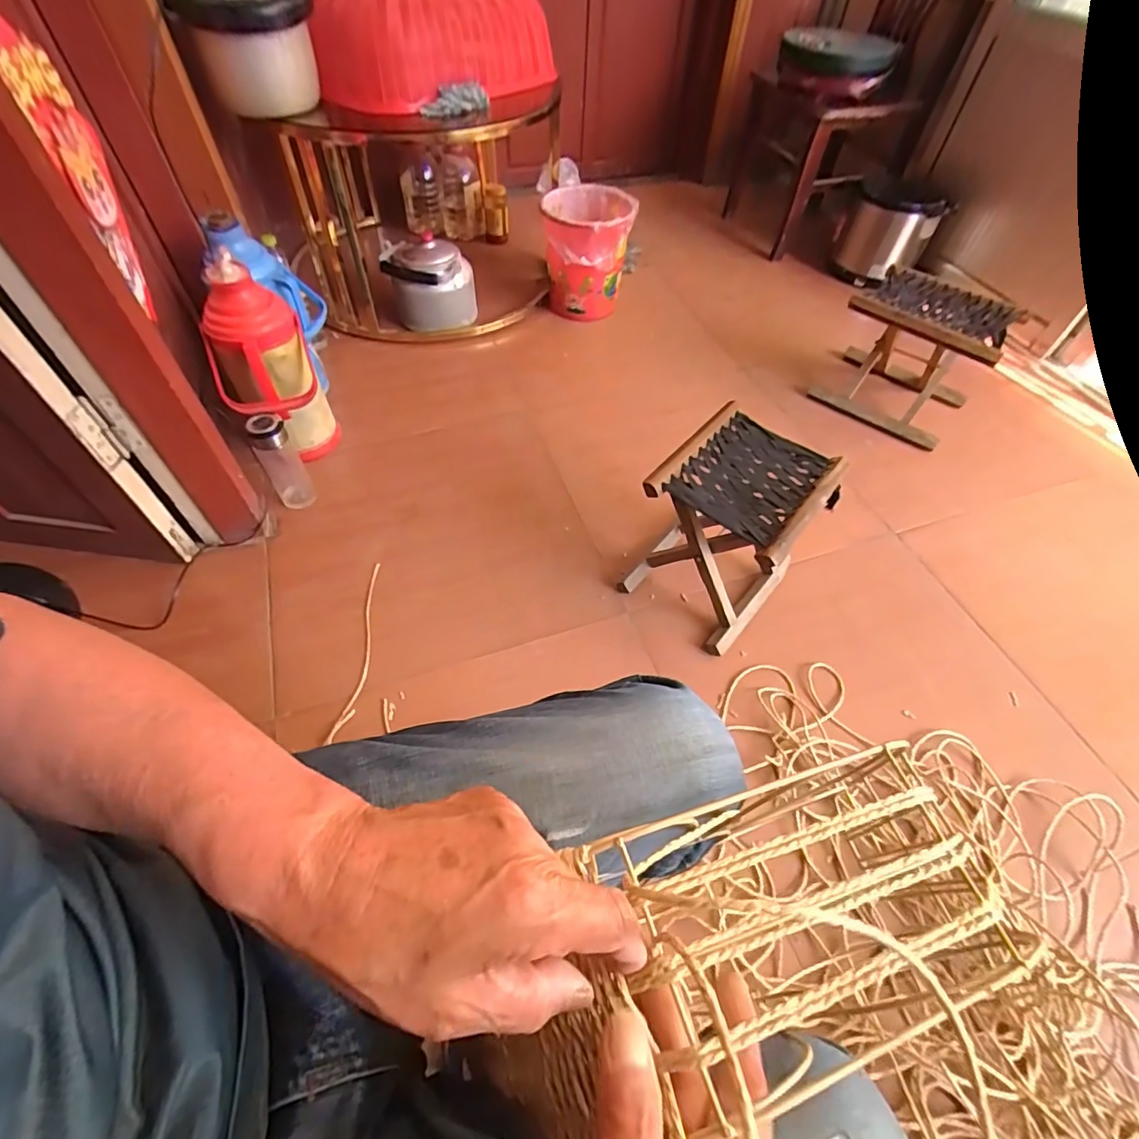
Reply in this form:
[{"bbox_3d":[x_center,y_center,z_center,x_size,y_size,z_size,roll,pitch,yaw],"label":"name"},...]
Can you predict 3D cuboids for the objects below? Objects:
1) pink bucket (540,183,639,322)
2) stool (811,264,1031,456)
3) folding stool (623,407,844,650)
[{"bbox_3d":[0.046,-0.868,1.516,0.237,0.264,0.268,3,54,-1],"label":"pink bucket"},{"bbox_3d":[0.796,-0.495,1.273,0.305,0.249,0.249,35,59,21],"label":"stool"},{"bbox_3d":[0.266,-0.064,0.934,0.220,0.266,0.265,35,59,21],"label":"folding stool"}]

